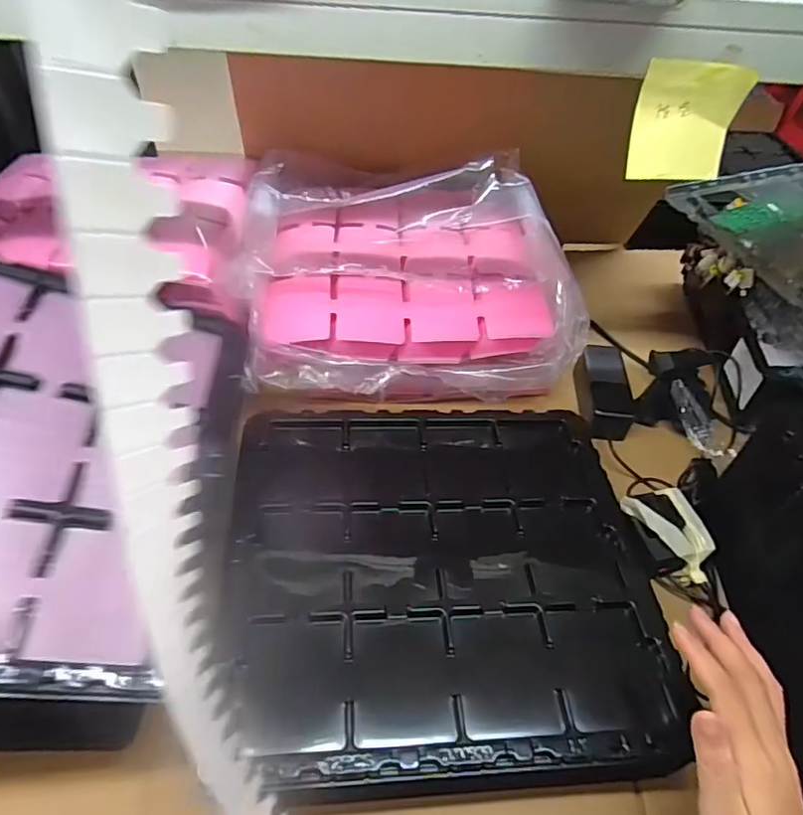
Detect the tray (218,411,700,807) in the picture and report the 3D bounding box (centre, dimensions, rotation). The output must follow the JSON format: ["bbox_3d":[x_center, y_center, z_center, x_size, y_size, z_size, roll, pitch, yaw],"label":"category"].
[{"bbox_3d":[0.035,0.140,0.510,0.364,0.061,0.353,-2,49,-7],"label":"tray"}]

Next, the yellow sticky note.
[{"bbox_3d":[0.203,-0.201,0.392,0.074,0.071,0.027,0,48,-5],"label":"yellow sticky note"}]

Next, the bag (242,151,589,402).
[{"bbox_3d":[0.008,-0.171,0.661,0.369,0.093,0.349,-4,64,-4],"label":"bag"}]

